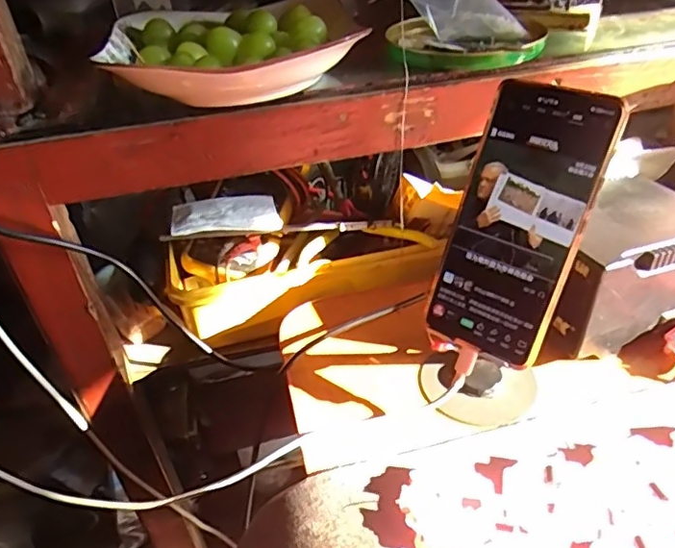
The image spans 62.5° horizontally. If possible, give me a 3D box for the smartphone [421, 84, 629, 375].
[{"bbox_3d":[0.109,-0.030,0.339,0.073,0.165,0.005,25,16,31],"label":"smartphone"}]

